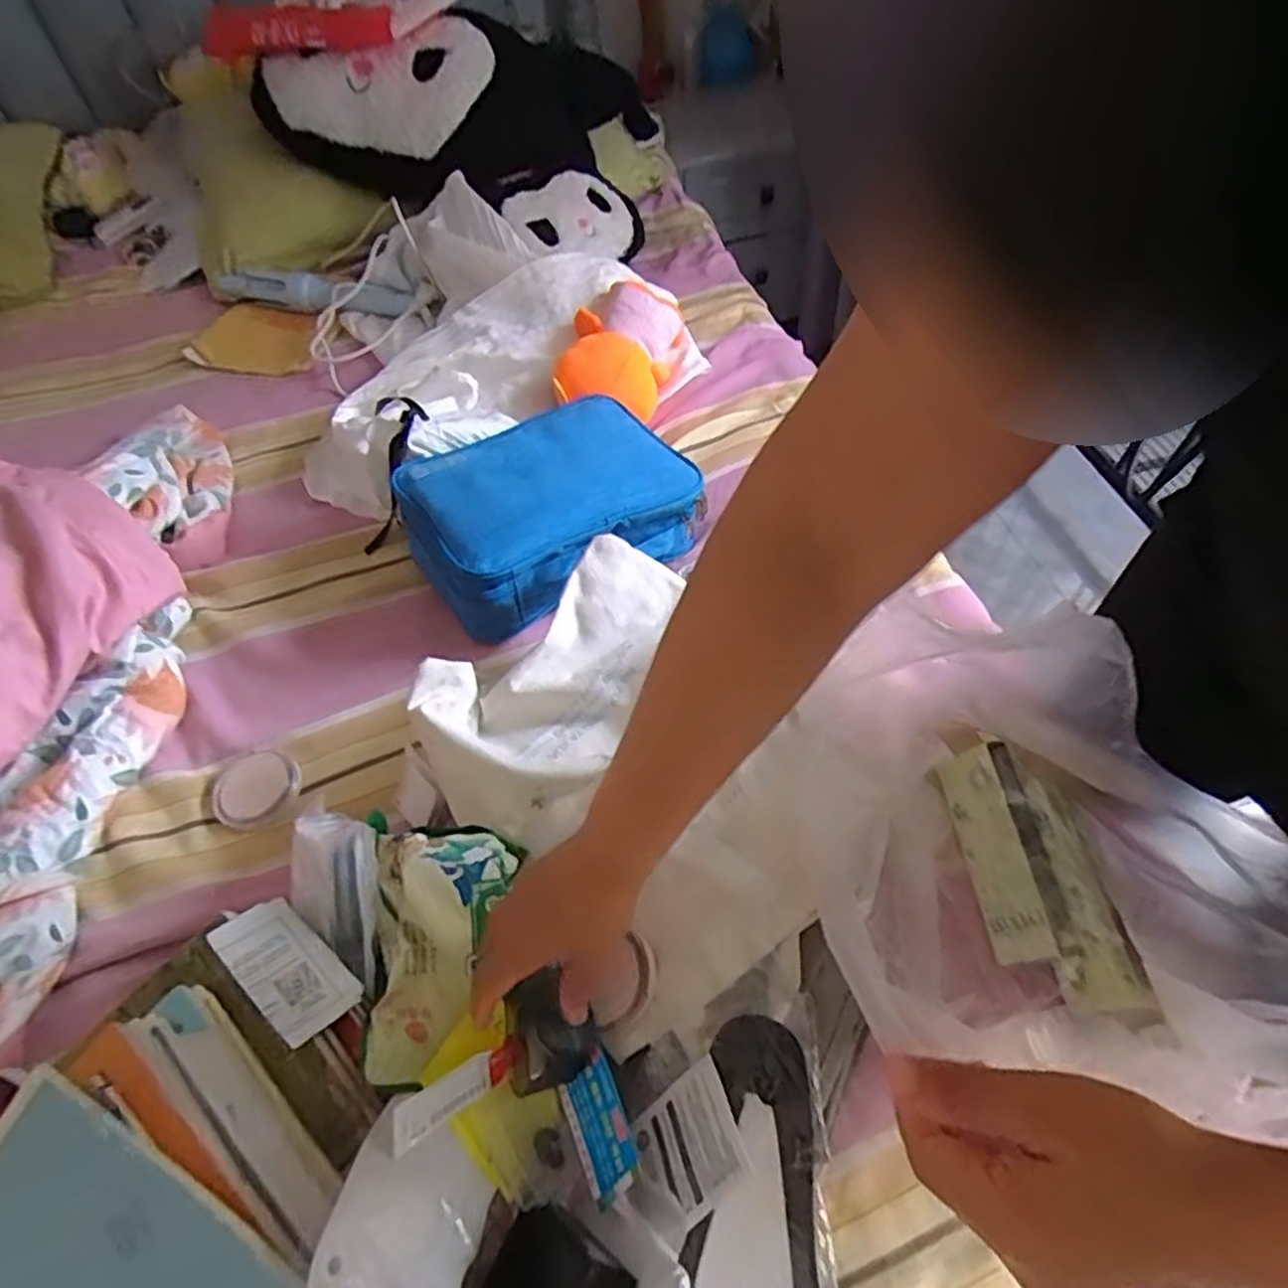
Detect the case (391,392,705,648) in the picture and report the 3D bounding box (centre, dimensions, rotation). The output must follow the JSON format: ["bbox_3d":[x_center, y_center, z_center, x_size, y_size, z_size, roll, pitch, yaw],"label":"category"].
[{"bbox_3d":[-0.101,-0.146,0.751,0.277,0.123,0.201,-31,60,-16],"label":"case"}]

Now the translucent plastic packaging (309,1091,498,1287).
[{"bbox_3d":[-0.120,0.305,0.379,0.016,0.108,0.087,-42,94,6],"label":"translucent plastic packaging"}]

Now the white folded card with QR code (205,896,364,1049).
[{"bbox_3d":[-0.236,0.213,0.479,0.101,0.005,0.052,34,35,23],"label":"white folded card with QR code"}]

